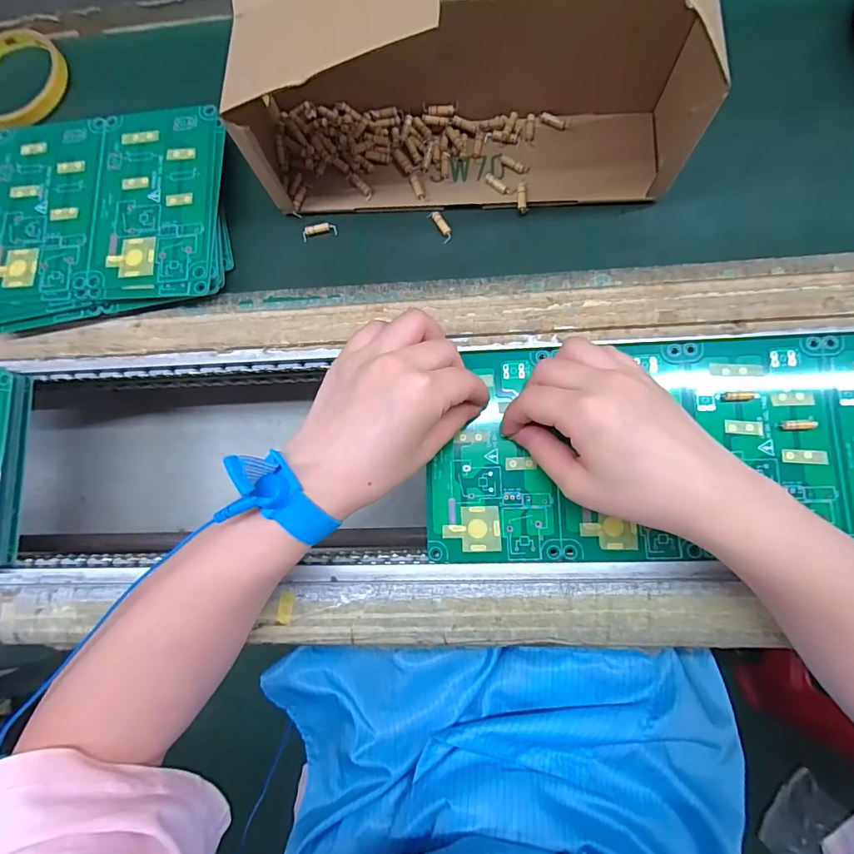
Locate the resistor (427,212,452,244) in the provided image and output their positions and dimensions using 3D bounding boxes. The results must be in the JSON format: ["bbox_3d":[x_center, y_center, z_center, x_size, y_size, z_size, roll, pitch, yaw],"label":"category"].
[{"bbox_3d":[0.010,-0.138,0.316,0.009,0.004,0.023,-33,80,0],"label":"resistor"}]

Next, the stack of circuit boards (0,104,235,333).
[{"bbox_3d":[-0.227,-0.151,0.331,0.172,0.024,0.148,-6,81,4],"label":"stack of circuit boards"}]

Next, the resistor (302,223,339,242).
[{"bbox_3d":[-0.076,-0.137,0.324,0.025,0.004,0.009,-11,81,3],"label":"resistor"}]

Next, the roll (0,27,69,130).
[{"bbox_3d":[-0.331,-0.276,0.372,0.085,0.016,0.085,21,84,8],"label":"roll"}]

